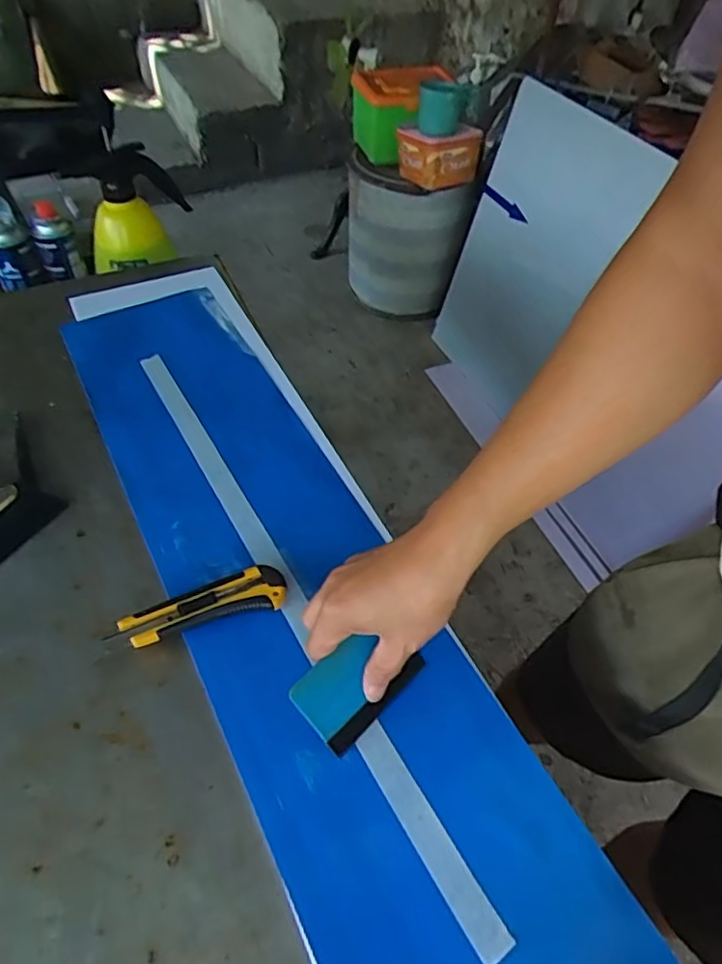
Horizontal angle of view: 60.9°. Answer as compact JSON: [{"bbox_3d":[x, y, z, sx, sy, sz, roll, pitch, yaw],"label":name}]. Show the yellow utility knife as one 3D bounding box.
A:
[{"bbox_3d":[-0.135,0.107,0.523,0.141,0.021,0.040,-14,51,-13],"label":"yellow utility knife"}]

